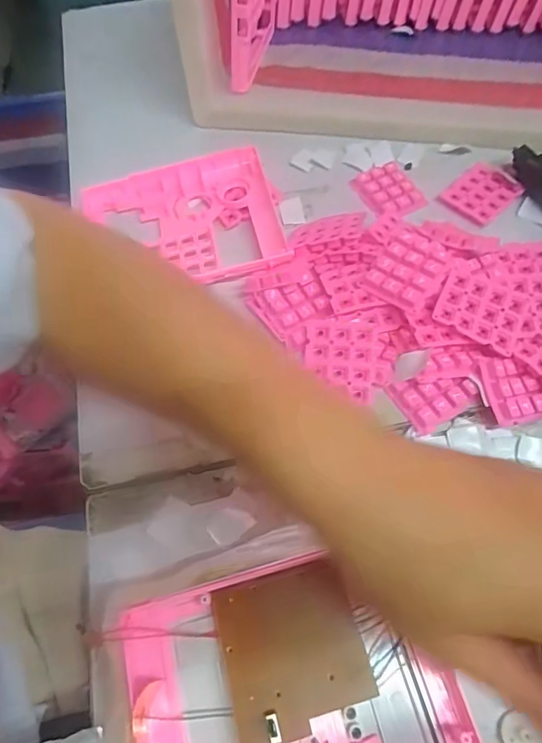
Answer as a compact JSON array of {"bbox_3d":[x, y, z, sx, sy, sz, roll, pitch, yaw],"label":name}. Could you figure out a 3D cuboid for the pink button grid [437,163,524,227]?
[{"bbox_3d":[0.189,-0.160,0.420,0.059,0.010,0.052,-39,70,-15],"label":"pink button grid"}]

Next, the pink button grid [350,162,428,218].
[{"bbox_3d":[0.105,-0.164,0.427,0.046,0.012,0.060,-26,67,-10],"label":"pink button grid"}]

